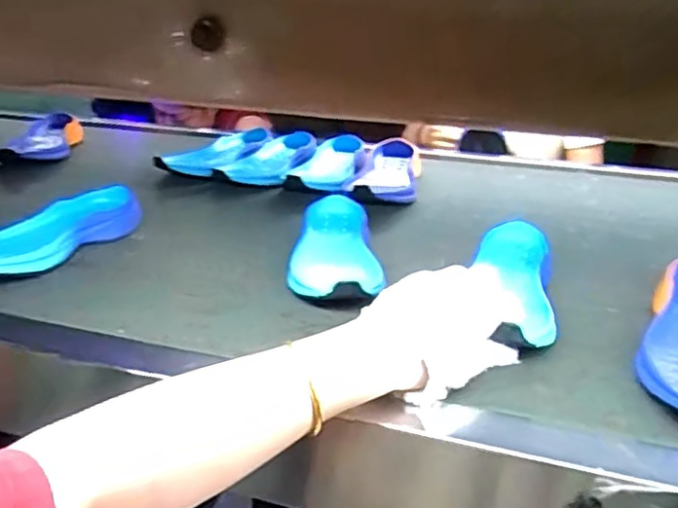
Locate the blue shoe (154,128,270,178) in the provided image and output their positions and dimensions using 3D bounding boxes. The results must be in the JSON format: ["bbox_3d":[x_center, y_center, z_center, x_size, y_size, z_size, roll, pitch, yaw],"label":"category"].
[{"bbox_3d":[-0.188,-0.157,1.007,0.093,0.051,0.185,9,28,28],"label":"blue shoe"}]

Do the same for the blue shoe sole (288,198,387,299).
[{"bbox_3d":[-0.004,-0.006,0.662,0.090,0.039,0.224,-4,24,1],"label":"blue shoe sole"}]

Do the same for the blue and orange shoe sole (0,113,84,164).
[{"bbox_3d":[-0.518,-0.210,1.111,0.101,0.046,0.266,-8,24,-8],"label":"blue and orange shoe sole"}]

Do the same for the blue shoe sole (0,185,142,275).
[{"bbox_3d":[-0.313,-0.021,0.686,0.085,0.040,0.215,10,28,30],"label":"blue shoe sole"}]

